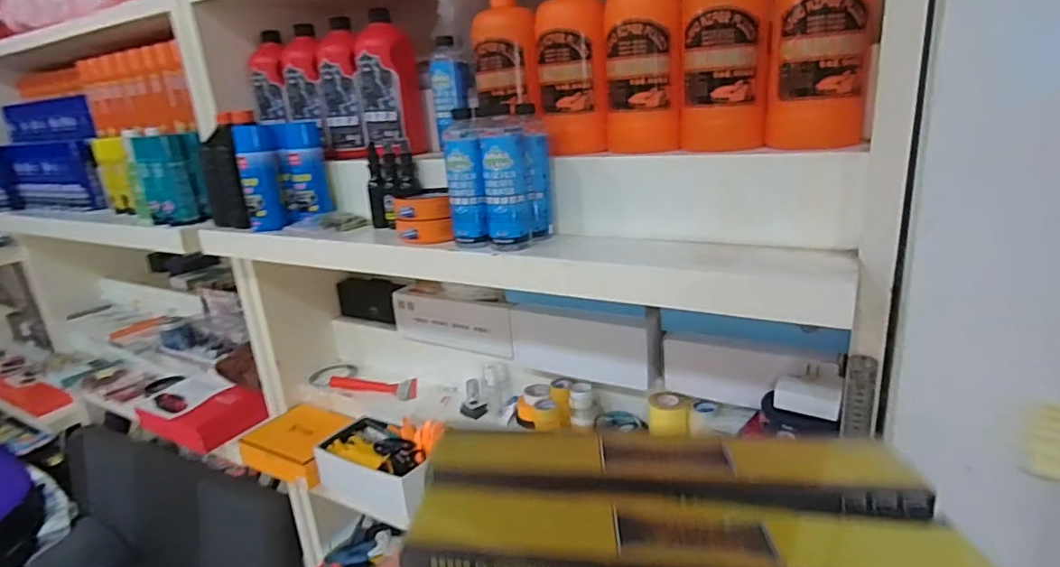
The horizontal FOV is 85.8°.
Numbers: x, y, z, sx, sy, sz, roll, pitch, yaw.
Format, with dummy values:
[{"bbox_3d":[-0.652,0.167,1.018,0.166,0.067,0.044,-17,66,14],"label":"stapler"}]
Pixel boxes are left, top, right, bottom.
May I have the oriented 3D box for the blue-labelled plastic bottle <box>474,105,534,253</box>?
[{"bbox_3d":[-0.035,-0.148,0.822,0.067,0.193,0.073,-4,18,1],"label":"blue-labelled plastic bottle"}]

